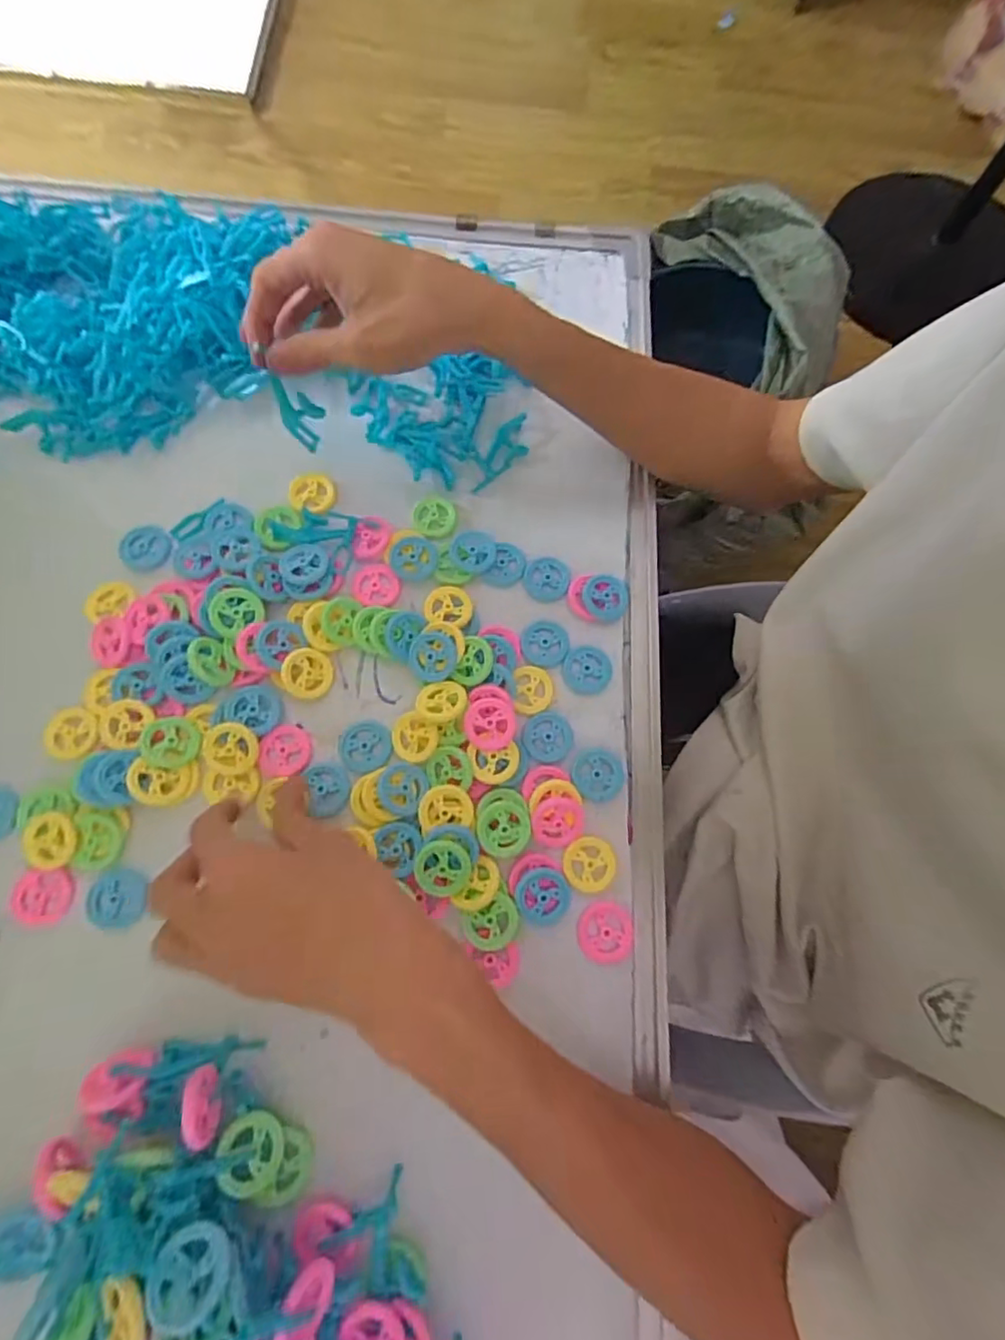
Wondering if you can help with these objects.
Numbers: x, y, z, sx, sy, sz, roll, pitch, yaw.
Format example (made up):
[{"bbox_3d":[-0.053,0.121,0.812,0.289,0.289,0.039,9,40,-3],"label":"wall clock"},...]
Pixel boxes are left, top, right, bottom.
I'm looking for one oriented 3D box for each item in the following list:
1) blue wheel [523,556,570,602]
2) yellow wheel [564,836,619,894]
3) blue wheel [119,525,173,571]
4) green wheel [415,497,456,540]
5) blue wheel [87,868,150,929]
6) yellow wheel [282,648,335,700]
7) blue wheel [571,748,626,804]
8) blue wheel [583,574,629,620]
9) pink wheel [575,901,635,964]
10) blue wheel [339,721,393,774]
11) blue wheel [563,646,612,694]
[{"bbox_3d":[0.028,-0.059,0.372,0.029,0.004,0.030,0,73,-1],"label":"blue wheel"},{"bbox_3d":[0.049,0.108,0.324,0.031,0.004,0.029,0,73,-1],"label":"yellow wheel"},{"bbox_3d":[-0.224,-0.077,0.364,0.030,0.006,0.029,0,73,-1],"label":"blue wheel"},{"bbox_3d":[-0.045,-0.100,0.380,0.026,0.005,0.028,0,73,-1],"label":"green wheel"},{"bbox_3d":[-0.205,0.121,0.306,0.030,0.004,0.028,-4,73,-3],"label":"blue wheel"},{"bbox_3d":[-0.115,0.002,0.341,0.028,0.004,0.029,2,86,-26],"label":"yellow wheel"},{"bbox_3d":[0.056,0.061,0.336,0.031,0.005,0.031,0,73,-1],"label":"blue wheel"},{"bbox_3d":[0.065,-0.046,0.367,0.028,0.008,0.028,0,73,-1],"label":"blue wheel"},{"bbox_3d":[0.056,0.143,0.315,0.030,0.008,0.030,0,73,-1],"label":"pink wheel"},{"bbox_3d":[-0.080,0.045,0.336,0.030,0.004,0.028,0,73,-1],"label":"blue wheel"},{"bbox_3d":[0.052,-0.001,0.355,0.030,0.004,0.029,1,73,-1],"label":"blue wheel"}]

